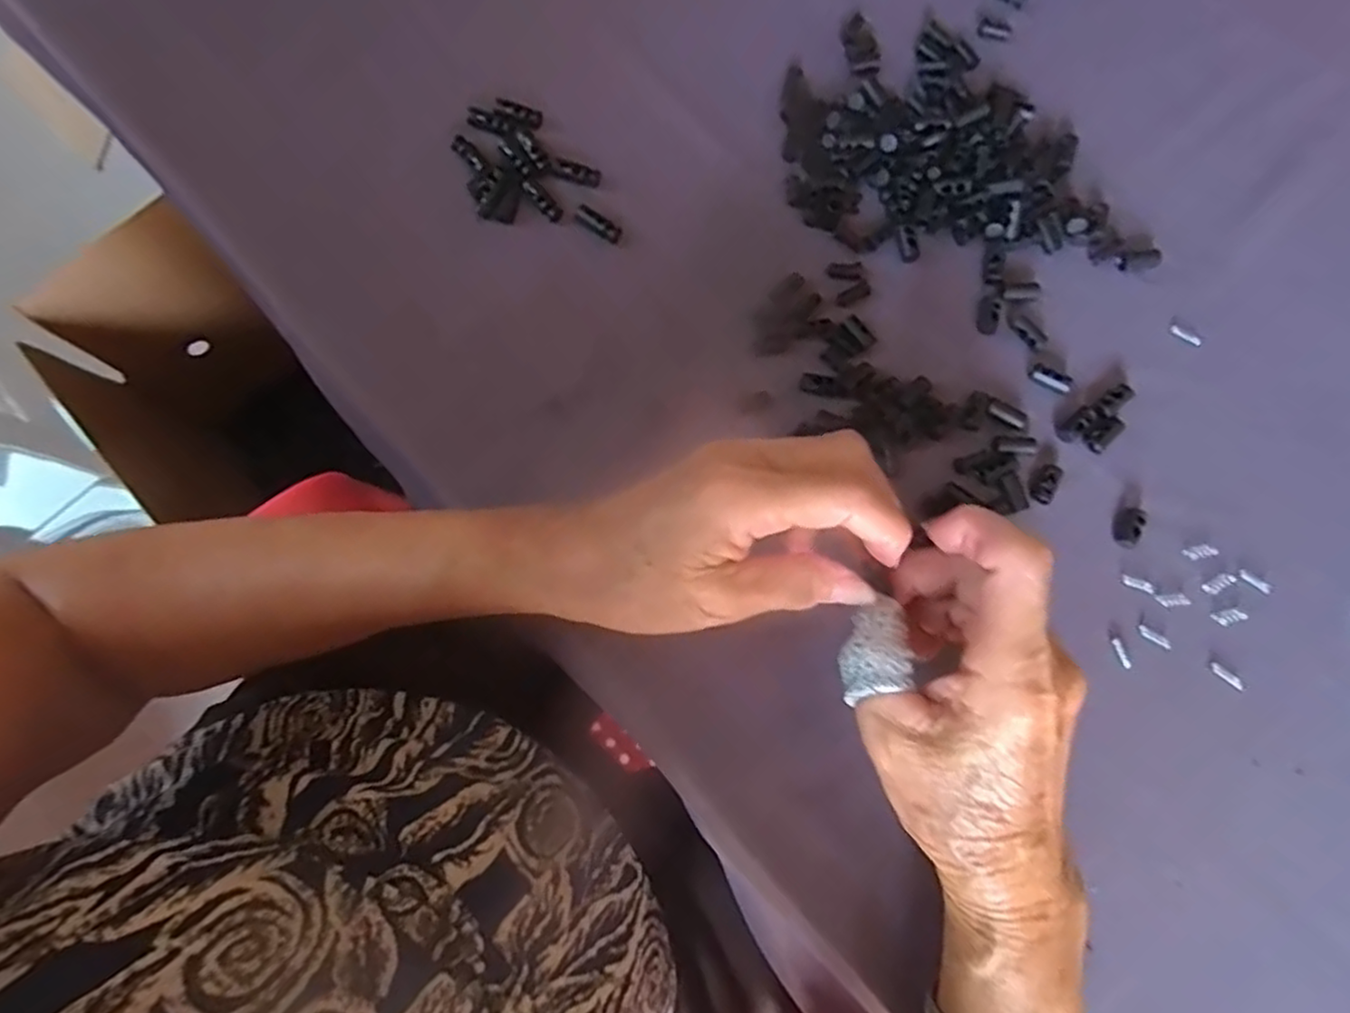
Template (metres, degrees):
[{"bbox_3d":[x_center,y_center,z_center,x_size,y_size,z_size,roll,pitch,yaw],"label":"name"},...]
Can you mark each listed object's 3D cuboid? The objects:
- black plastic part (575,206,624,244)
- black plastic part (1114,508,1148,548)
[{"bbox_3d":[-0.039,-0.146,0.359,0.027,0.004,0.010,37,82,7],"label":"black plastic part"},{"bbox_3d":[0.215,0.009,0.328,0.014,0.005,0.020,22,80,5],"label":"black plastic part"}]

